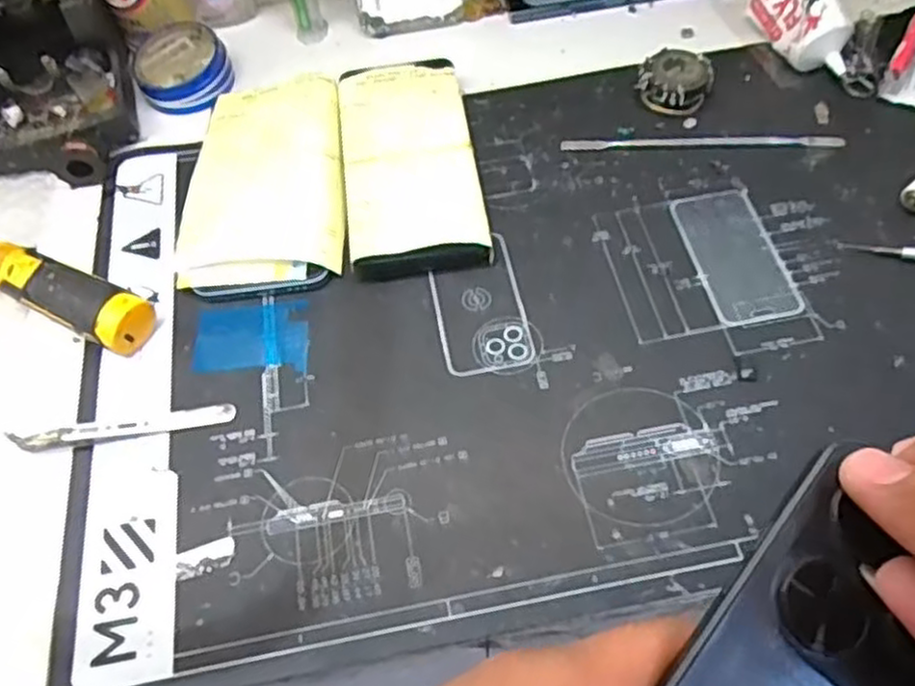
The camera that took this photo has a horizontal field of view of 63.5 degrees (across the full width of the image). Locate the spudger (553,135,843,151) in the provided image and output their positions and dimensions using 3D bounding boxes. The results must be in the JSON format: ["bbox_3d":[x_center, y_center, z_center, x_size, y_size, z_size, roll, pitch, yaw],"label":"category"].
[{"bbox_3d":[0.148,-0.123,0.451,0.165,0.005,0.013,1,59,5],"label":"spudger"}]

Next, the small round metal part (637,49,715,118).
[{"bbox_3d":[0.138,-0.165,0.469,0.038,0.027,0.038,-2,59,3],"label":"small round metal part"}]

